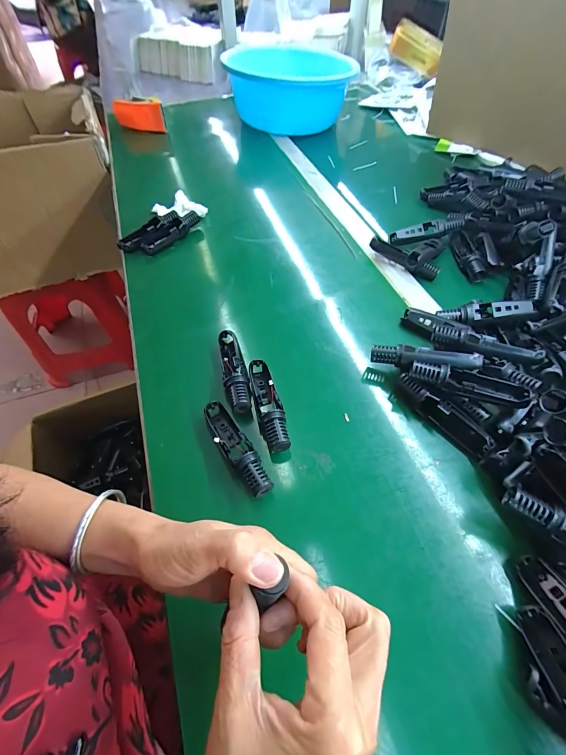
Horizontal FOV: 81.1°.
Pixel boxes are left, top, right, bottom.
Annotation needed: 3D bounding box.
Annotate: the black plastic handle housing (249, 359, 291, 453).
[{"bbox_3d":[-0.018,0.032,0.393,0.030,0.036,0.122,-10,56,-8],"label":"black plastic handle housing"}]

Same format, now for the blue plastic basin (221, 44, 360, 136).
[{"bbox_3d":[0.012,-0.776,0.891,0.293,0.130,0.283,-2,55,3],"label":"blue plastic basin"}]

